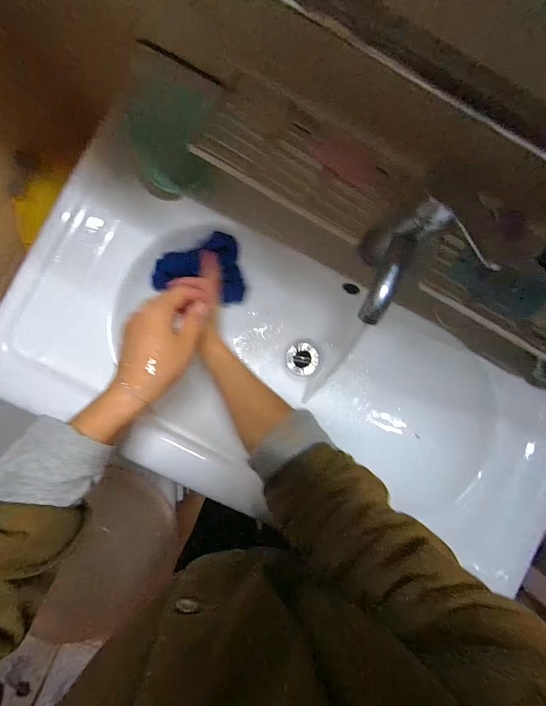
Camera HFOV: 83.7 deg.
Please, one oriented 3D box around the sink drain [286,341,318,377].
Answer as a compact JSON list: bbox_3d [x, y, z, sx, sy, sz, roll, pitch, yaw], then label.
[{"bbox_3d":[0.054,0.011,0.560,0.058,0.007,0.059,2,91,-5],"label":"sink drain"}]

